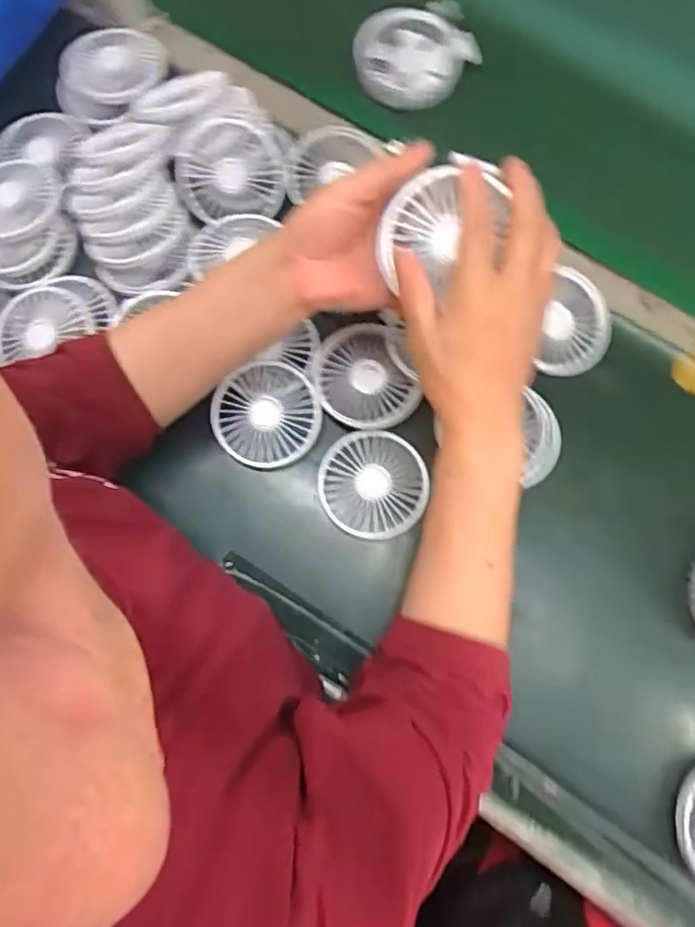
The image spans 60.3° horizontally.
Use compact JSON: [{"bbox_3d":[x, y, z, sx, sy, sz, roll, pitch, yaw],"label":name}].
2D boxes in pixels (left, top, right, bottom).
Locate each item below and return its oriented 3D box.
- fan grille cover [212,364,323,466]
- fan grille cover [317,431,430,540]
[{"bbox_3d":[-0.068,-0.041,0.500,0.088,0.020,0.083,-2,77,0],"label":"fan grille cover"},{"bbox_3d":[0.019,0.017,0.491,0.084,0.015,0.083,15,78,4],"label":"fan grille cover"}]

